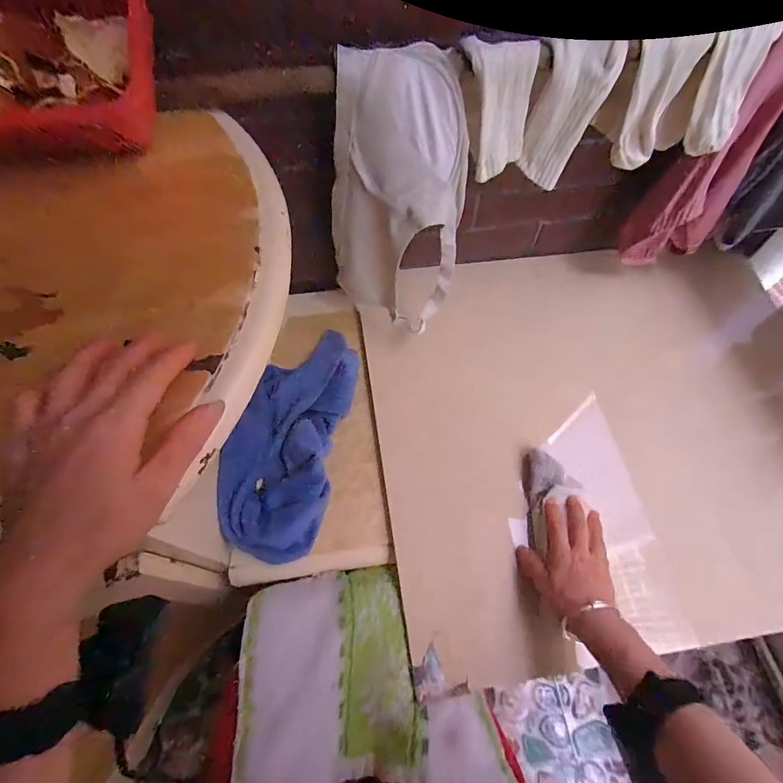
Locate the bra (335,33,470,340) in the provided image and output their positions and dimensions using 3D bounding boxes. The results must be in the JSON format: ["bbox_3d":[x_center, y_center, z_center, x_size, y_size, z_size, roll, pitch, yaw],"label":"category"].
[{"bbox_3d":[0.013,-0.224,0.506,0.151,0.283,0.105,37,68,19],"label":"bra"}]

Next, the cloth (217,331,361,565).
[{"bbox_3d":[-0.128,0.048,0.559,0.125,0.054,0.318,10,62,6],"label":"cloth"}]

